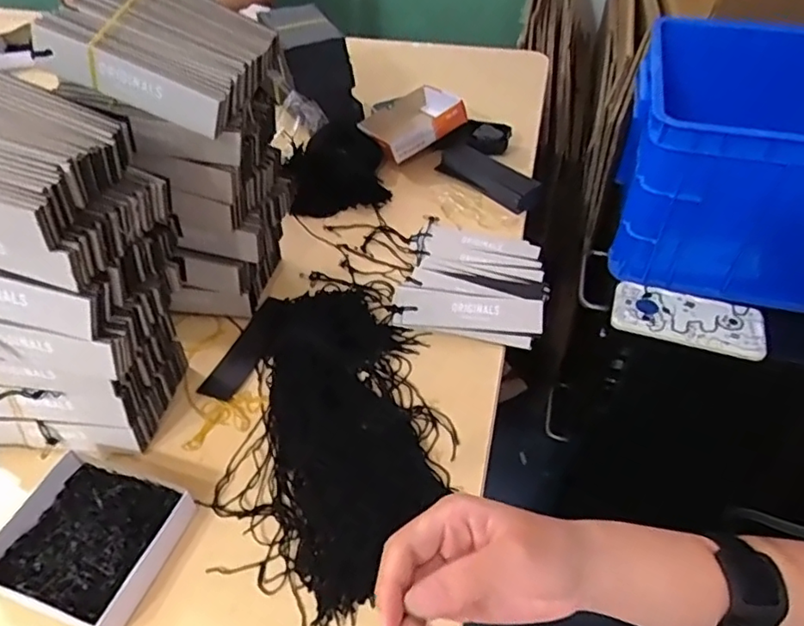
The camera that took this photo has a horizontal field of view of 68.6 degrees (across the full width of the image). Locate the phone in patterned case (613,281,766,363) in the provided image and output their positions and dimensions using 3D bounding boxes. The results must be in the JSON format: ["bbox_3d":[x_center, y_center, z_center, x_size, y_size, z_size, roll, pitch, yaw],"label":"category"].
[{"bbox_3d":[0.339,0.005,0.699,0.166,0.015,0.074,14,48,15],"label":"phone in patterned case"}]

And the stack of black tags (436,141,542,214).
[{"bbox_3d":[0.104,-0.164,0.700,0.041,0.027,0.135,-35,54,-28],"label":"stack of black tags"}]

